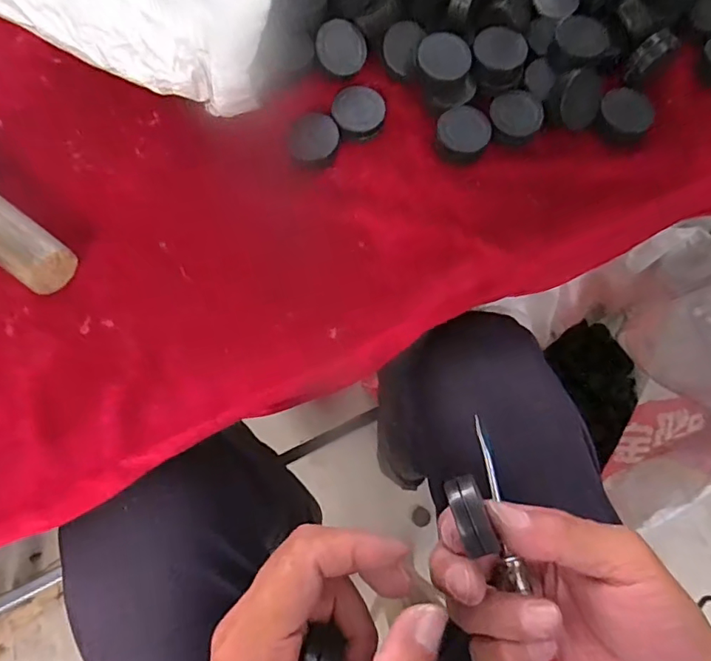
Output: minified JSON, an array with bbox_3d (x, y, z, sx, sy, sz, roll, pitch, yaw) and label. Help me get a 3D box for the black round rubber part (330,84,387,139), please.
[{"bbox_3d":[0.001,-0.132,0.312,0.032,0.009,0.032,0,73,-1],"label":"black round rubber part"}]

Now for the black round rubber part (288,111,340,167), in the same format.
[{"bbox_3d":[-0.024,-0.114,0.307,0.028,0.008,0.030,0,73,-1],"label":"black round rubber part"}]

